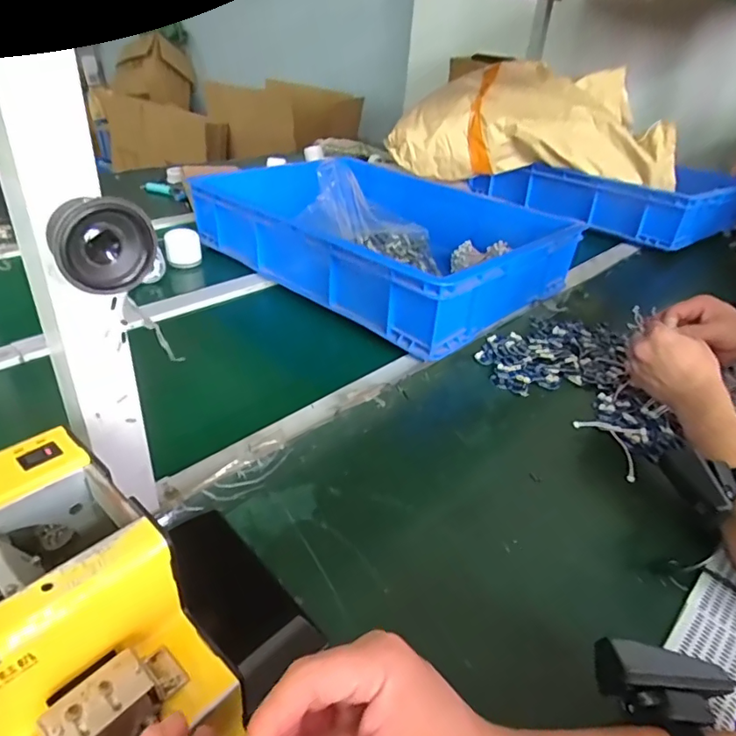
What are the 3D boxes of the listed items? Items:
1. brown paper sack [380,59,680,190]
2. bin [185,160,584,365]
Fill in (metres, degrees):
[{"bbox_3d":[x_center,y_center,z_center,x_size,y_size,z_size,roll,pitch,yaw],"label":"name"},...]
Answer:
[{"bbox_3d":[0.405,-0.589,1.283,0.662,0.252,0.222,11,34,8],"label":"brown paper sack"},{"bbox_3d":[0.032,-0.247,0.920,0.548,0.139,0.424,30,41,32],"label":"bin"}]

